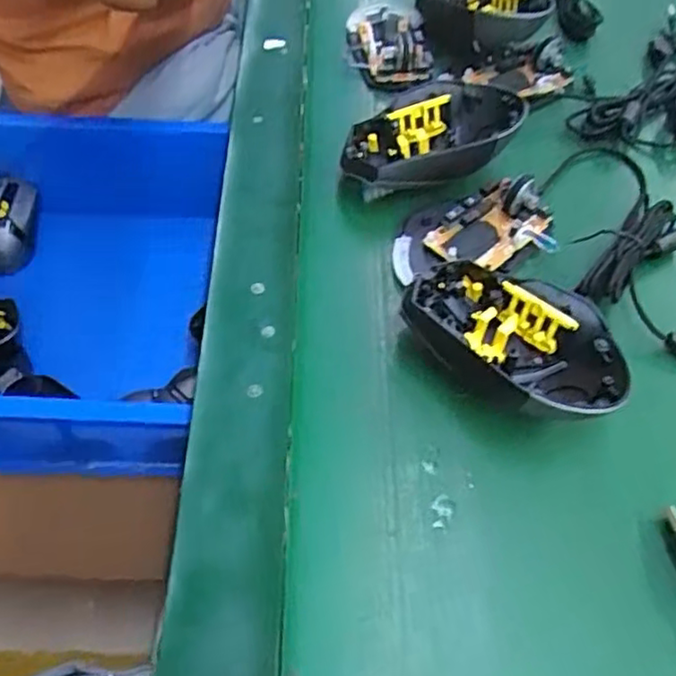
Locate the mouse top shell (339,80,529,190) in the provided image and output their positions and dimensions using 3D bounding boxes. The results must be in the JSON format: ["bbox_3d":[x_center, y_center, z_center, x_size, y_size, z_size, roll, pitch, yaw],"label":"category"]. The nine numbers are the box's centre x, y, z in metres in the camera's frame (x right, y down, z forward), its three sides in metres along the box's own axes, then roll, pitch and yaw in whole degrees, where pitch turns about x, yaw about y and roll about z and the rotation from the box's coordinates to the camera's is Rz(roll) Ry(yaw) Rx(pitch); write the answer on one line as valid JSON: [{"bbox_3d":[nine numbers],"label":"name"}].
[{"bbox_3d":[0.059,-0.127,0.434,0.113,0.051,0.064,-11,57,-11],"label":"mouse top shell"}]

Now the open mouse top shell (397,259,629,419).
[{"bbox_3d":[0.094,0.002,0.349,0.109,0.044,0.064,33,60,17],"label":"open mouse top shell"}]

